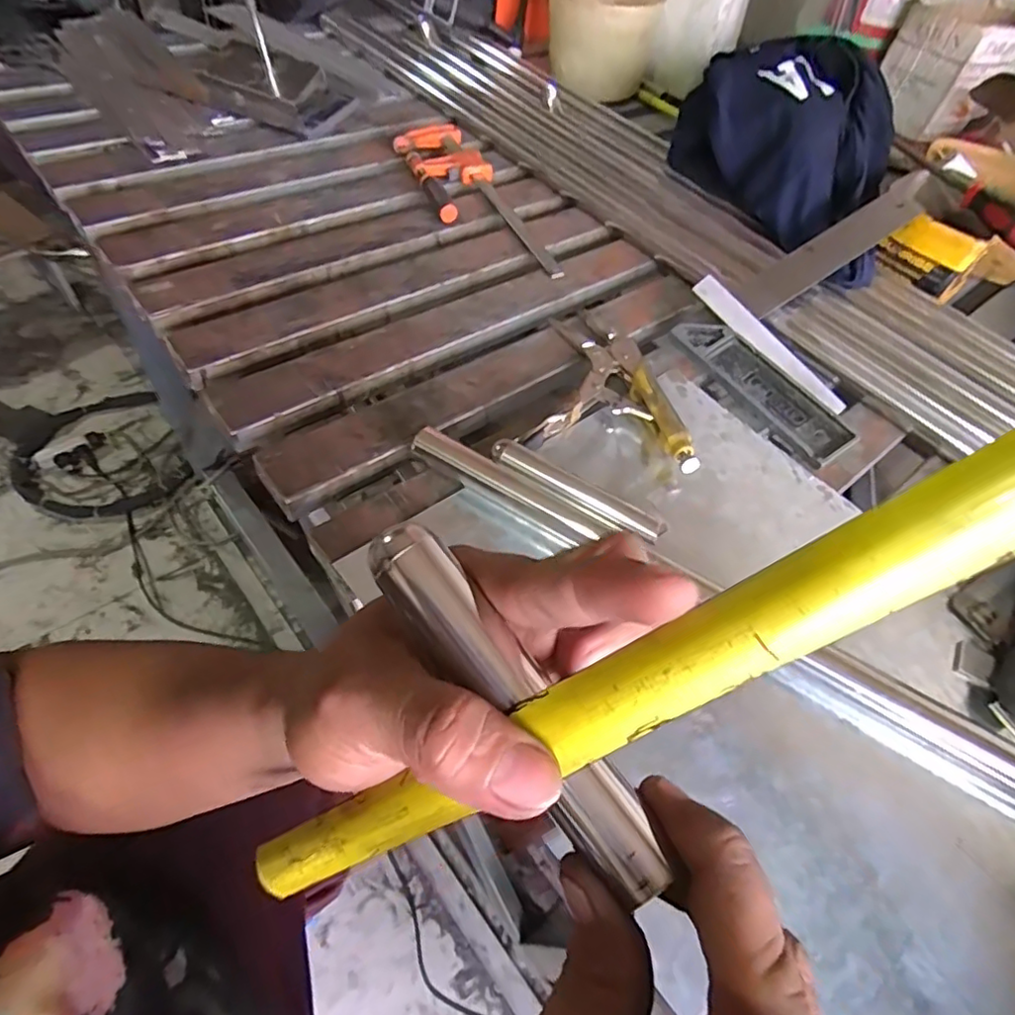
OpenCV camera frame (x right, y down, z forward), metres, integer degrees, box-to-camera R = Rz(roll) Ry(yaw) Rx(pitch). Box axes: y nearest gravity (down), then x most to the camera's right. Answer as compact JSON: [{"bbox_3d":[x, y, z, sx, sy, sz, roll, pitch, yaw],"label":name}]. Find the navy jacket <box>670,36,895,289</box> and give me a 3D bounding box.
[{"bbox_3d":[0.329,-0.376,0.625,0.182,0.128,0.277,-29,63,-21],"label":"navy jacket"}]

